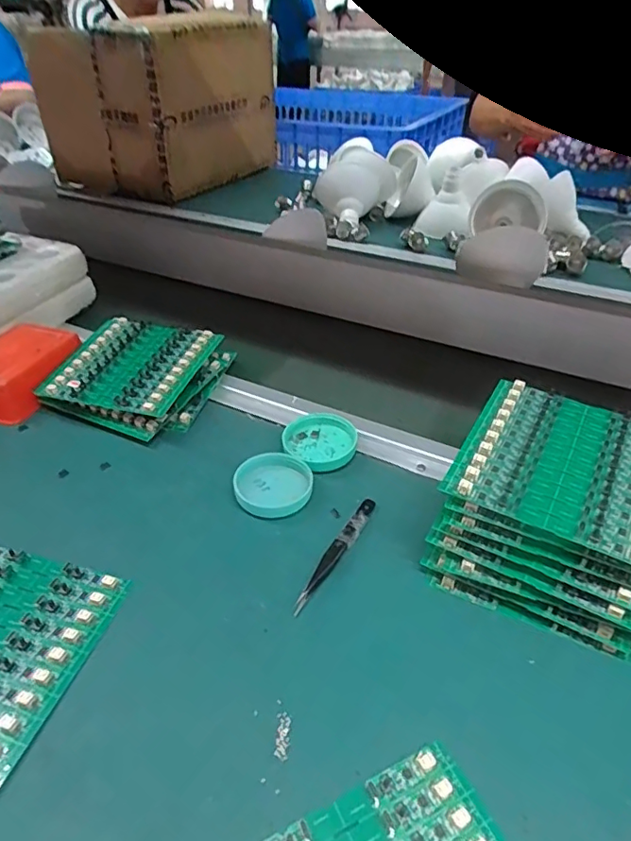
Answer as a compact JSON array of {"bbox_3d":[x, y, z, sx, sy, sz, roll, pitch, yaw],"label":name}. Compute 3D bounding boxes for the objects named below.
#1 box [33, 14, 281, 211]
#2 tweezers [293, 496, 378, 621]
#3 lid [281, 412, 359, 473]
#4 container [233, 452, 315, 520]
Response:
[{"bbox_3d":[-0.333,-0.719,1.240,0.286,0.302,0.428,20,42,24],"label":"box"},{"bbox_3d":[0.018,0.094,0.397,0.012,0.012,0.118,18,41,22],"label":"tweezers"},{"bbox_3d":[0.005,0.018,0.493,0.064,0.015,0.066,0,37,0],"label":"lid"},{"bbox_3d":[-0.035,0.052,0.444,0.063,0.017,0.055,2,38,3],"label":"container"}]

